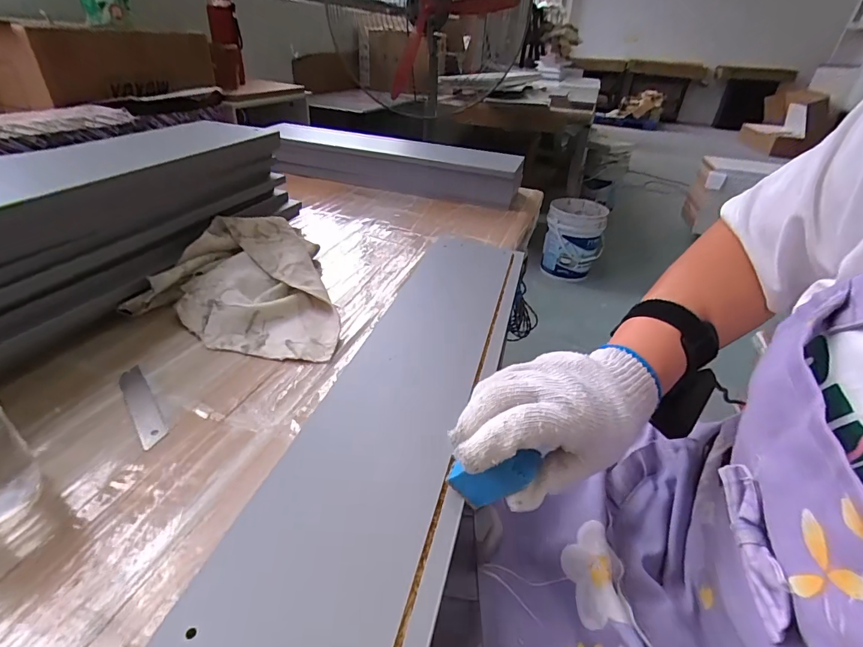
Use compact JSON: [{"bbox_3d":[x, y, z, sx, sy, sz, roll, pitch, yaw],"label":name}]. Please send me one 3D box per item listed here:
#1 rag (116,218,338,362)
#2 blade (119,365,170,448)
[{"bbox_3d":[-0.191,-0.057,0.477,0.211,0.055,0.227,5,33,3],"label":"rag"},{"bbox_3d":[-0.234,0.063,0.338,0.018,0.004,0.098,-24,42,-35],"label":"blade"}]

